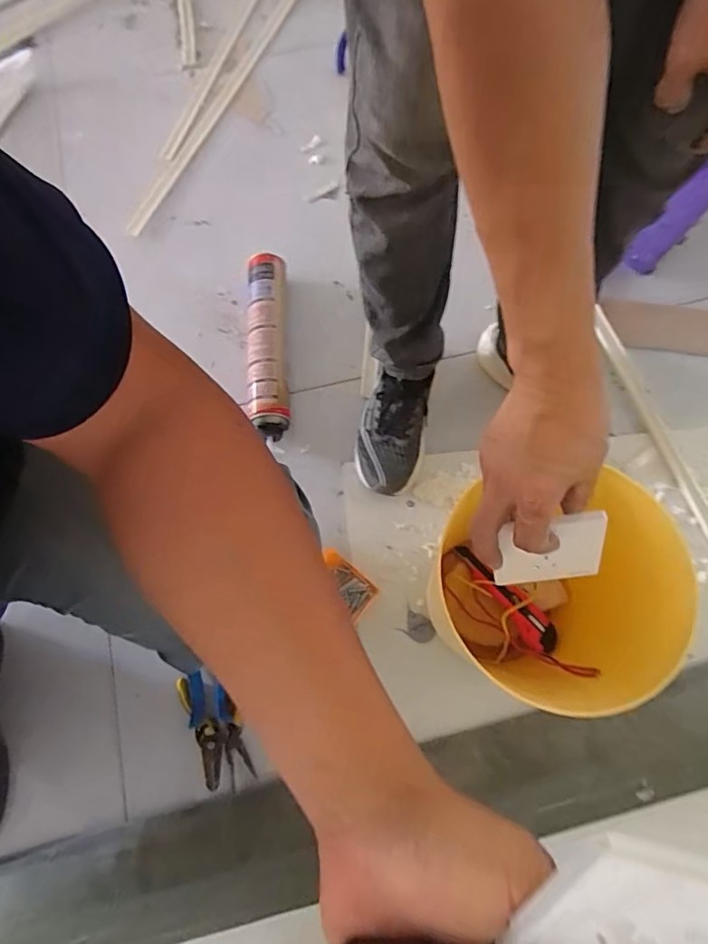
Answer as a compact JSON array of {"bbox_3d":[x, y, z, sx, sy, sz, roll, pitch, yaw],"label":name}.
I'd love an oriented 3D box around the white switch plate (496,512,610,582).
[{"bbox_3d":[0.159,0.067,0.425,0.083,0.094,0.010,-5,50,15],"label":"white switch plate"}]

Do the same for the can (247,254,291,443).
[{"bbox_3d":[-0.137,-0.202,0.829,0.063,0.067,0.317,-3,71,-1],"label":"can"}]

